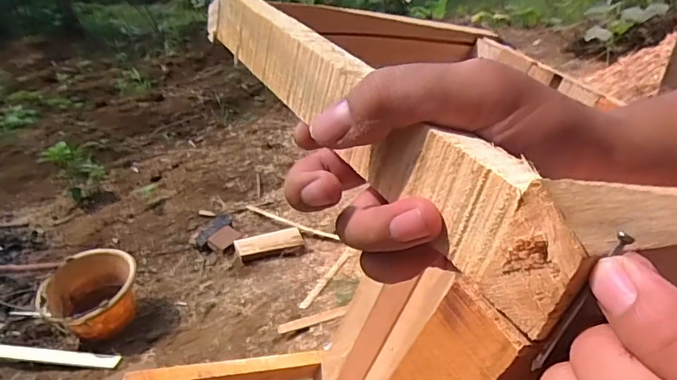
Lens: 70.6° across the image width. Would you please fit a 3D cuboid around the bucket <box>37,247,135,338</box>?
[{"bbox_3d":[-0.655,0.287,1.300,0.231,0.145,0.227,-4,36,3],"label":"bucket"}]

